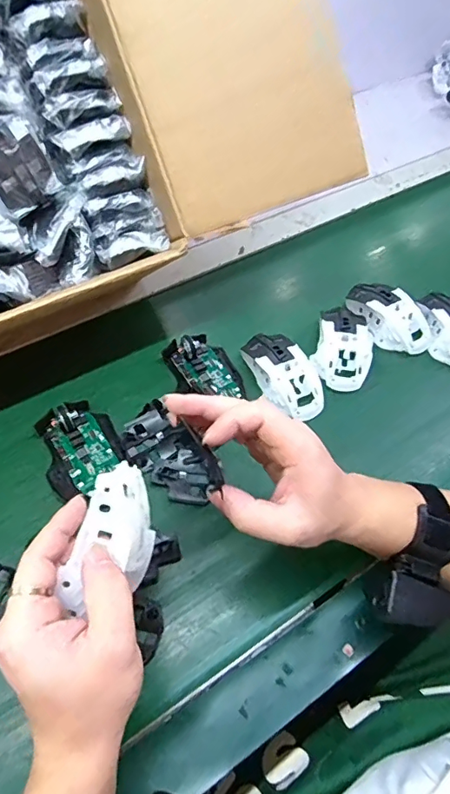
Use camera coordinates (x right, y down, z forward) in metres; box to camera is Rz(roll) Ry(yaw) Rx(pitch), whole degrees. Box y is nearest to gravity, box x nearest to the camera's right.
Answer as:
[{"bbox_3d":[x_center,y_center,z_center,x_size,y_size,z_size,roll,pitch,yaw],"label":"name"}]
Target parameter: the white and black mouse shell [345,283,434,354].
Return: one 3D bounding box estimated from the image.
[{"bbox_3d":[0.194,-0.099,0.581,0.058,0.031,0.114,-37,64,-23],"label":"white and black mouse shell"}]

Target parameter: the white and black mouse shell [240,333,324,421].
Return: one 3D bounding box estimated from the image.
[{"bbox_3d":[0.062,-0.029,0.530,0.059,0.032,0.113,-26,60,-18],"label":"white and black mouse shell"}]

